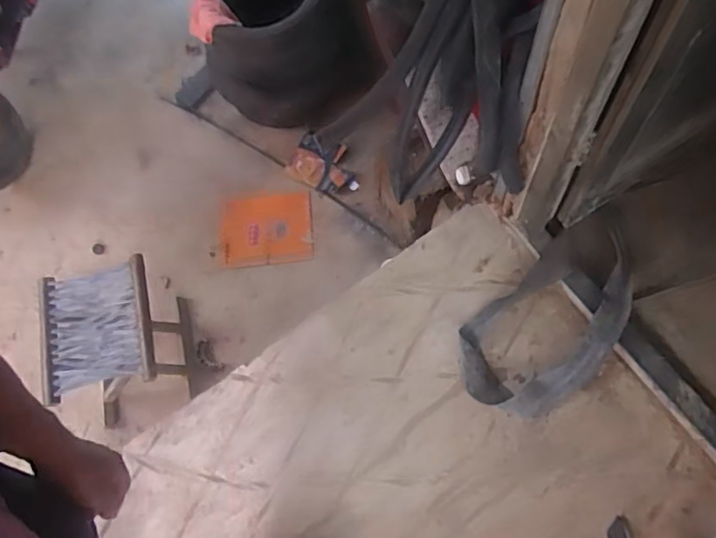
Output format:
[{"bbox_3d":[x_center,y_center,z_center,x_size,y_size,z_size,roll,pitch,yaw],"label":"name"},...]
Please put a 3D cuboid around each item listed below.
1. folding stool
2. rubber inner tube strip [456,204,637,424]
[{"bbox_3d":[-0.558,0.171,1.453,0.252,0.293,0.258,-13,65,-3],"label":"folding stool"},{"bbox_3d":[0.395,0.087,1.163,0.461,0.089,0.224,-38,69,-13],"label":"rubber inner tube strip"}]

